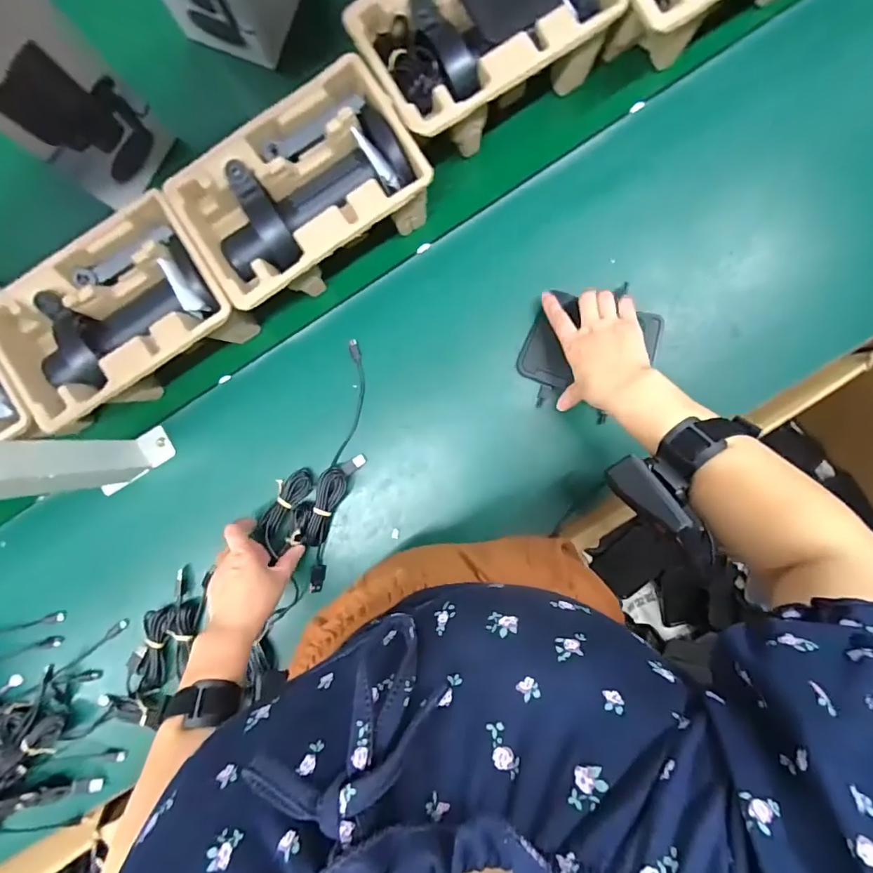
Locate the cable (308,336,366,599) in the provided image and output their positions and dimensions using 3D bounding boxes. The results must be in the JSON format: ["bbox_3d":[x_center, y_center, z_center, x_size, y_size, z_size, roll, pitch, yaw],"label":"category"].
[{"bbox_3d":[-0.108,0.036,0.557,0.041,0.021,0.284,12,88,5],"label":"cable"}]

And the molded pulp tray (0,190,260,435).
[{"bbox_3d":[-0.325,-0.119,0.532,0.219,0.119,0.153,-31,85,2],"label":"molded pulp tray"}]

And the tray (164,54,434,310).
[{"bbox_3d":[-0.127,-0.239,0.519,0.230,0.122,0.145,-36,85,2],"label":"tray"}]

